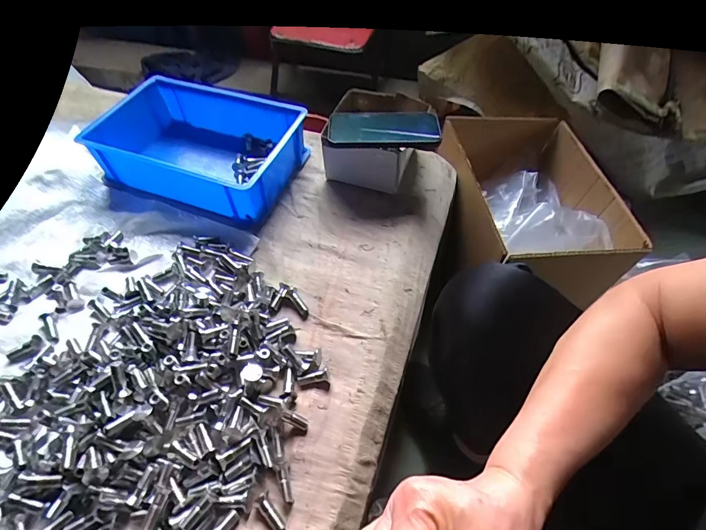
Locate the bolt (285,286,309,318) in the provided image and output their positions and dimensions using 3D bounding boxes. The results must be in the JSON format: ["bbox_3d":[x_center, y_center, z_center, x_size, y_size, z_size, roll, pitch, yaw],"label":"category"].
[{"bbox_3d":[-0.069,0.048,0.495,0.013,0.014,0.040,-31,59,-22],"label":"bolt"}]

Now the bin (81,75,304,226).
[{"bbox_3d":[-0.242,-0.193,0.636,0.302,0.101,0.202,16,54,11],"label":"bin"}]

